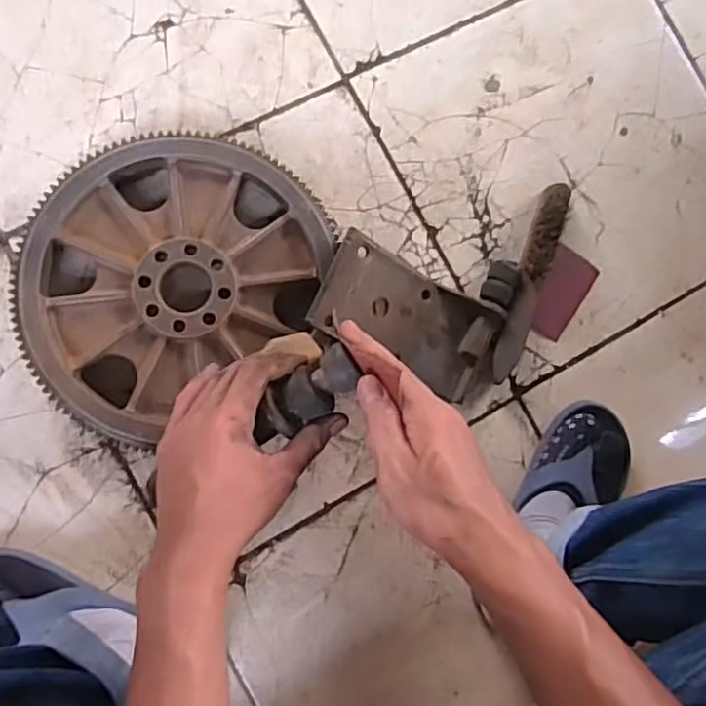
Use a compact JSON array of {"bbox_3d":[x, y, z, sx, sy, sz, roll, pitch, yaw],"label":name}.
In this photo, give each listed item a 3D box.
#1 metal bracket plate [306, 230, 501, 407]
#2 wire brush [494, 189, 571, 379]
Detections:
[{"bbox_3d":[0.058,-0.037,0.675,0.204,0.030,0.108,28,83,-23],"label":"metal bracket plate"},{"bbox_3d":[0.201,-0.082,0.720,0.032,0.035,0.237,20,84,-6],"label":"wire brush"}]

